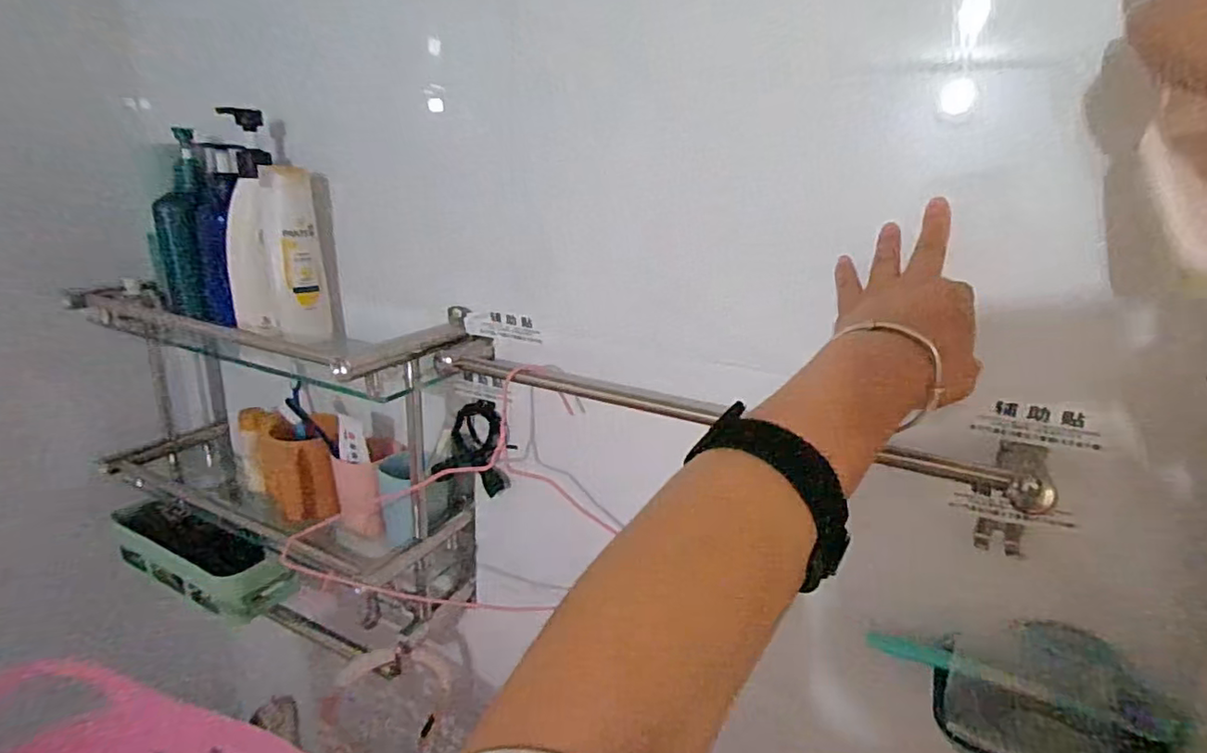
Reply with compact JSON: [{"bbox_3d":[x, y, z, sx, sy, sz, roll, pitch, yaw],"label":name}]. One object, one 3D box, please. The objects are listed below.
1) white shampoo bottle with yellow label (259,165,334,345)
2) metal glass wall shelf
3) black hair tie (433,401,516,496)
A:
[{"bbox_3d":[-0.319,-0.125,0.625,0.053,0.173,0.036,-6,20,-26],"label":"white shampoo bottle with yellow label"},{"bbox_3d":[-0.383,0.102,0.712,0.515,0.383,0.186,12,19,24],"label":"metal glass wall shelf"},{"bbox_3d":[-0.138,0.076,0.639,0.077,0.097,0.023,2,18,-4],"label":"black hair tie"}]

